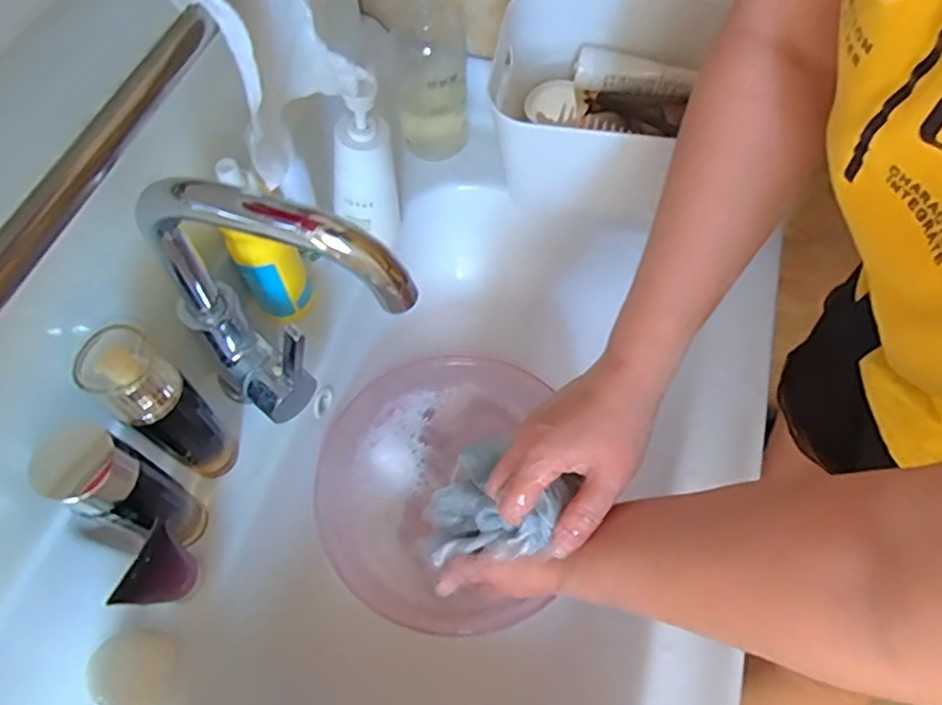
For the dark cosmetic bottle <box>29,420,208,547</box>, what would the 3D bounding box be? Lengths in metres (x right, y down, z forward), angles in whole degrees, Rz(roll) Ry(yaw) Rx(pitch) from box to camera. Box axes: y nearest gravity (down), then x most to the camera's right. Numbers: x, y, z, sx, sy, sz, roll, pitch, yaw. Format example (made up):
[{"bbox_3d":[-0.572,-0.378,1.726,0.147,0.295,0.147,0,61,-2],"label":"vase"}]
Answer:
[{"bbox_3d":[-0.216,0.092,0.412,0.032,0.152,0.043,19,64,12],"label":"dark cosmetic bottle"}]

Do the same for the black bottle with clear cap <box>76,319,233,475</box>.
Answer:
[{"bbox_3d":[-0.204,0.042,0.437,0.048,0.164,0.044,-1,62,2],"label":"black bottle with clear cap"}]

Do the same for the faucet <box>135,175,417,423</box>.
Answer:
[{"bbox_3d":[-0.122,-0.020,0.404,0.175,0.197,0.064,14,63,9],"label":"faucet"}]

